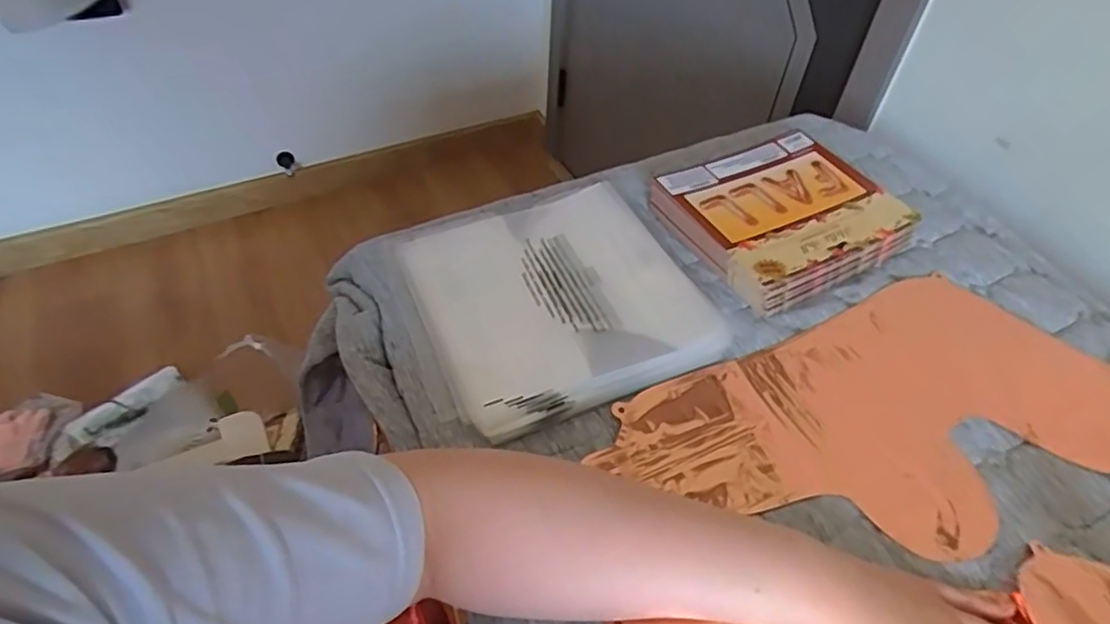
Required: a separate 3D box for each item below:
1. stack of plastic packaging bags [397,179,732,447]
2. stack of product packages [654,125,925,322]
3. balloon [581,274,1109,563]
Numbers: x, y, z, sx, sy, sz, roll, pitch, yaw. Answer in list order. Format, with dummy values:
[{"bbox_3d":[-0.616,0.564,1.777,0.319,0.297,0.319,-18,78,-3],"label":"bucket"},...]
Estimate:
[{"bbox_3d":[-0.001,-0.015,0.557,0.220,0.034,0.215,-18,51,-18],"label":"stack of plastic packaging bags"},{"bbox_3d":[0.221,-0.095,0.638,0.198,0.037,0.169,-23,53,-22],"label":"stack of product packages"},{"bbox_3d":[0.255,0.086,0.502,0.393,0.008,0.207,-20,52,-20],"label":"balloon"}]

